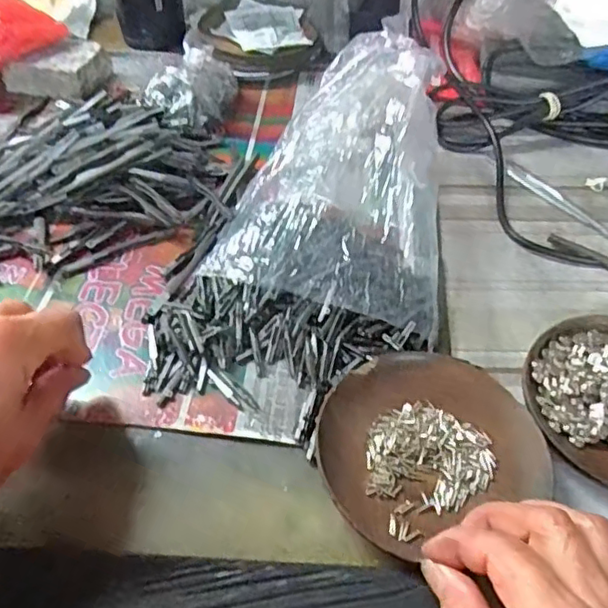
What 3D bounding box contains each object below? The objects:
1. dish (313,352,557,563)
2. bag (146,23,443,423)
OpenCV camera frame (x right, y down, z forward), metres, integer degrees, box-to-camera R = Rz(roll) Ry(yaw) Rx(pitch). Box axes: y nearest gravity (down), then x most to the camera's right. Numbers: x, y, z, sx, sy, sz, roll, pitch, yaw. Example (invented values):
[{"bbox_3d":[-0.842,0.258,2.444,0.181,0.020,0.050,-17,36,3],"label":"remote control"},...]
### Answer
[{"bbox_3d":[0.061,0.070,0.312,0.109,0.017,0.095,-18,52,-18],"label":"dish"},{"bbox_3d":[0.019,-0.060,0.381,0.156,0.085,0.278,16,50,12],"label":"bag"}]

